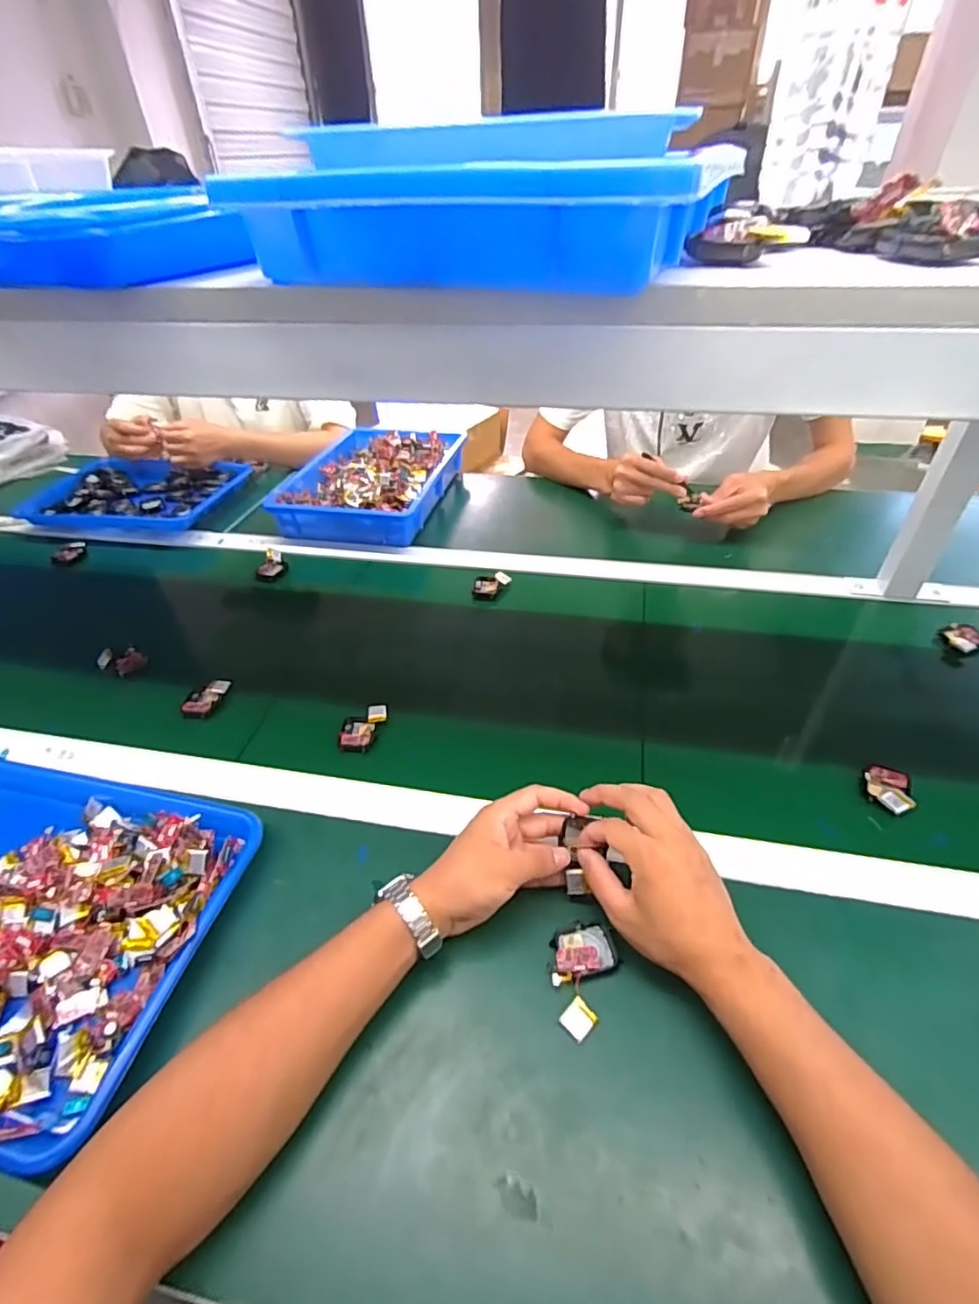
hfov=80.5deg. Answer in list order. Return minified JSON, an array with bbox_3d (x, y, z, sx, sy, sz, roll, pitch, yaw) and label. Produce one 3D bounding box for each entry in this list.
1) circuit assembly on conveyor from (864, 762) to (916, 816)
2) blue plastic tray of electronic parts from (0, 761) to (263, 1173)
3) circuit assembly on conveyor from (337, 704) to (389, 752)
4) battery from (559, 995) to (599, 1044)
[{"bbox_3d":[0.373,0.129,0.539,0.035,0.013,0.053,13,42,21],"label":"circuit assembly on conveyor"},{"bbox_3d":[-0.387,0.215,0.475,0.337,0.049,0.268,5,40,12],"label":"blue plastic tray of electronic parts"},{"bbox_3d":[-0.135,0.082,0.623,0.047,0.015,0.056,-3,39,2],"label":"circuit assembly on conveyor"},{"bbox_3d":[0.063,0.259,0.407,0.022,0.005,0.020,-32,46,-30],"label":"battery"}]

